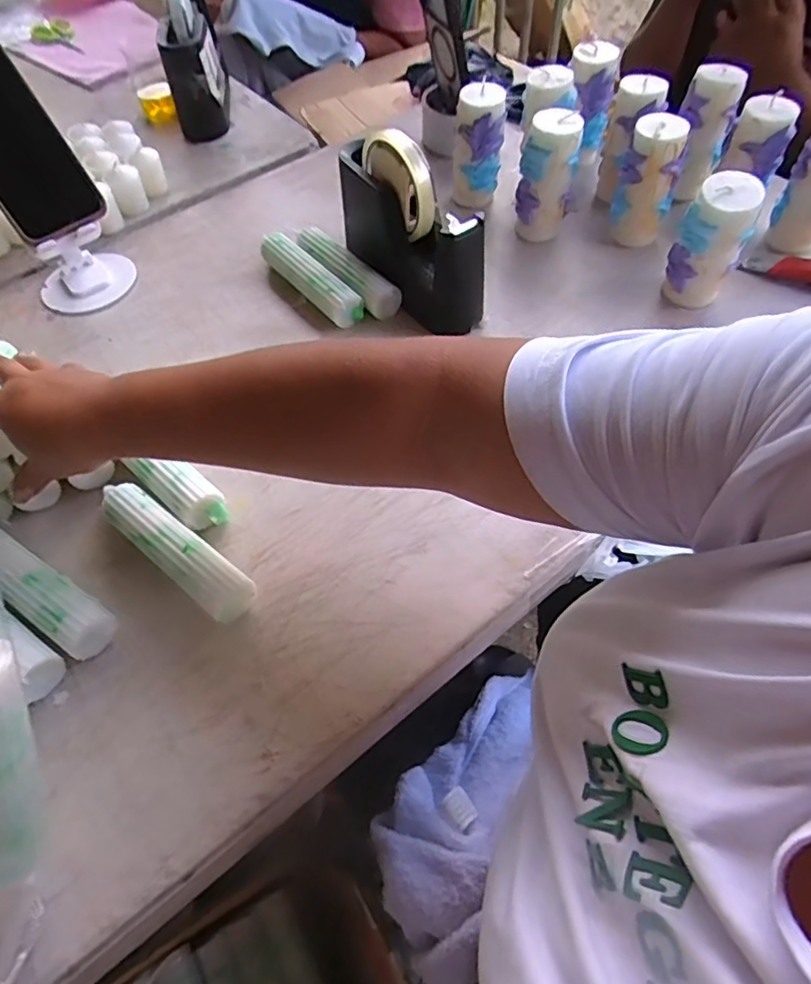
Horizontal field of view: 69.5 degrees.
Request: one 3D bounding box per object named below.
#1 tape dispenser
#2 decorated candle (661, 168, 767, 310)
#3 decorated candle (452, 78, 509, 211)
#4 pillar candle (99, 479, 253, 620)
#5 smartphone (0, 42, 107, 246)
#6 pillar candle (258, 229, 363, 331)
[{"bbox_3d":[0.002,-0.241,0.532,0.056,0.131,0.169,-37,63,-19],"label":"tape dispenser"},{"bbox_3d":[0.258,-0.208,0.502,0.054,0.109,0.044,24,62,17],"label":"decorated candle"},{"bbox_3d":[0.076,-0.358,0.620,0.048,0.118,0.043,2,58,4],"label":"decorated candle"},{"bbox_3d":[-0.161,0.041,0.414,0.137,0.034,0.032,34,65,21],"label":"pillar candle"},{"bbox_3d":[-0.343,-0.306,0.508,0.079,0.161,0.015,-39,21,-20],"label":"smartphone"},{"bbox_3d":[-0.094,-0.209,0.576,0.028,0.036,0.136,-37,63,-19],"label":"pillar candle"}]

